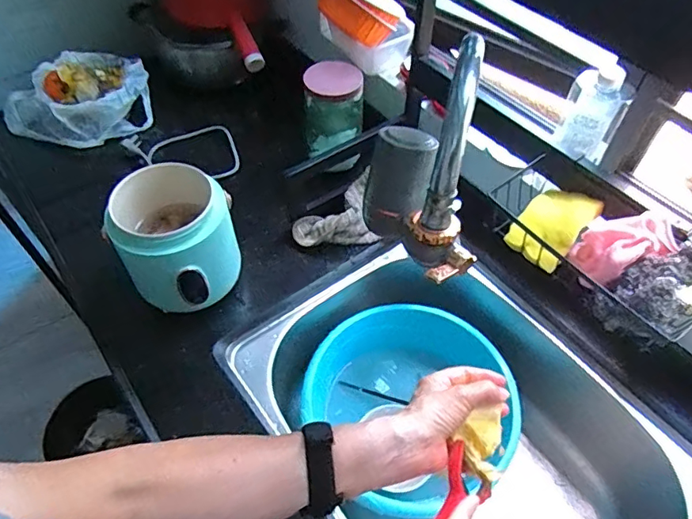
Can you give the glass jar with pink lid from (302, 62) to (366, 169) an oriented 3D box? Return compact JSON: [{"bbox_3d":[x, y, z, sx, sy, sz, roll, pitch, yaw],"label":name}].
[{"bbox_3d":[-0.020,-0.230,0.835,0.094,0.168,0.079,0,53,0],"label":"glass jar with pink lid"}]

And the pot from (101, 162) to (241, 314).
[{"bbox_3d":[-0.230,-0.016,0.701,0.144,0.174,0.148,0,53,0],"label":"pot"}]

